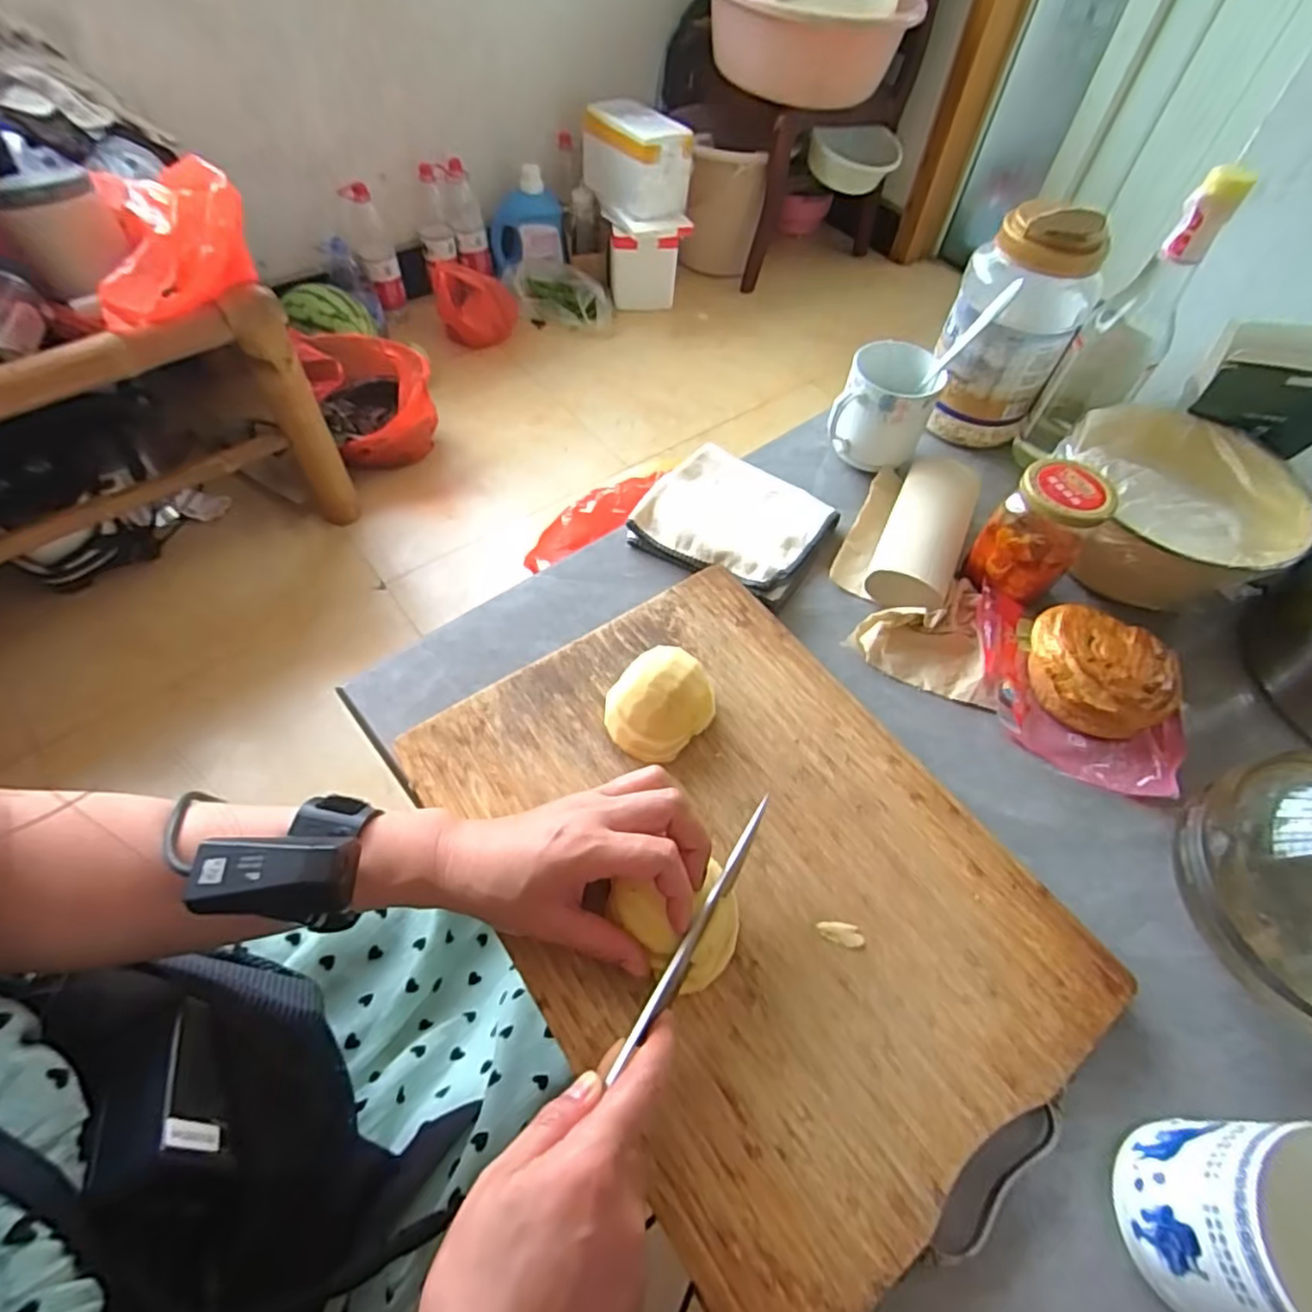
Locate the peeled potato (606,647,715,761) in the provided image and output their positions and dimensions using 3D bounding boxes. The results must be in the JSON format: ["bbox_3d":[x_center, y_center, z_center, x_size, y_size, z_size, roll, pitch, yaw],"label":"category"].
[{"bbox_3d":[0.003,0.030,0.435,0.057,0.034,0.067,39,62,19],"label":"peeled potato"}]

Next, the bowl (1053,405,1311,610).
[{"bbox_3d":[0.406,-0.115,0.545,0.166,0.096,0.168,2,57,-3],"label":"bowl"}]

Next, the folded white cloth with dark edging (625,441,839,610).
[{"bbox_3d":[0.067,-0.116,0.569,0.144,0.029,0.132,29,59,14],"label":"folded white cloth with dark edging"}]

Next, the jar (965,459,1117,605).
[{"bbox_3d":[0.291,-0.094,0.515,0.063,0.088,0.059,2,57,-3],"label":"jar"}]

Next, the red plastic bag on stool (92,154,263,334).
[{"bbox_3d":[-0.680,-0.592,0.955,0.198,0.131,0.223,-9,58,-10],"label":"red plastic bag on stool"}]

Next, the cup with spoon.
[{"bbox_3d":[0.215,-0.237,0.586,0.088,0.132,0.110,27,59,13],"label":"cup with spoon"}]

